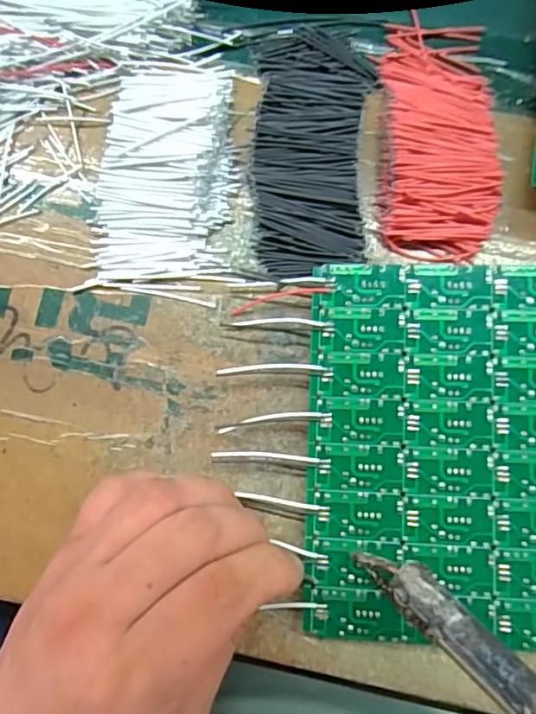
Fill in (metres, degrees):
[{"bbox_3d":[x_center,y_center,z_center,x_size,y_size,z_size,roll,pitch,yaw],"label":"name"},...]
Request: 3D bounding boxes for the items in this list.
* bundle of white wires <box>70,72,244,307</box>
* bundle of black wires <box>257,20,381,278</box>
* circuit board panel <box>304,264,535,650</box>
[{"bbox_3d":[-0.046,-0.083,0.246,0.063,0.016,0.109,6,86,3],"label":"bundle of white wires"},{"bbox_3d":[0.021,-0.098,0.246,0.053,0.013,0.121,0,85,3],"label":"bundle of black wires"},{"bbox_3d":[0.075,0.038,0.223,0.113,0.006,0.152,2,85,3],"label":"circuit board panel"}]

